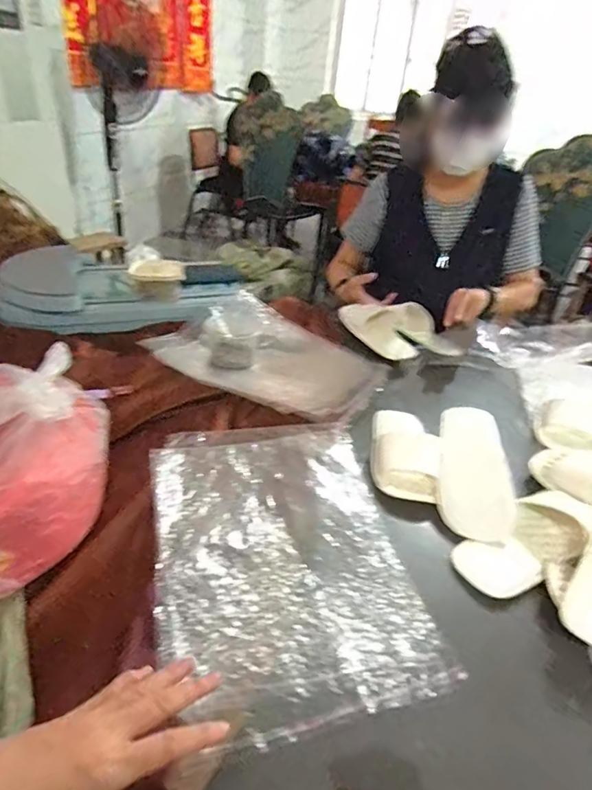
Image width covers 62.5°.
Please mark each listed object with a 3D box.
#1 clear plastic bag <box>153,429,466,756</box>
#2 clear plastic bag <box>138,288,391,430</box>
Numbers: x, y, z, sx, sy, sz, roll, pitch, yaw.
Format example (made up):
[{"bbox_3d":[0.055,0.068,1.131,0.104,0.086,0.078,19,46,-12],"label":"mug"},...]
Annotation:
[{"bbox_3d":[-0.017,0.186,0.603,0.292,0.055,0.391,-4,34,-17],"label":"clear plastic bag"},{"bbox_3d":[-0.047,-0.092,0.994,0.446,0.060,0.327,25,37,26],"label":"clear plastic bag"}]

